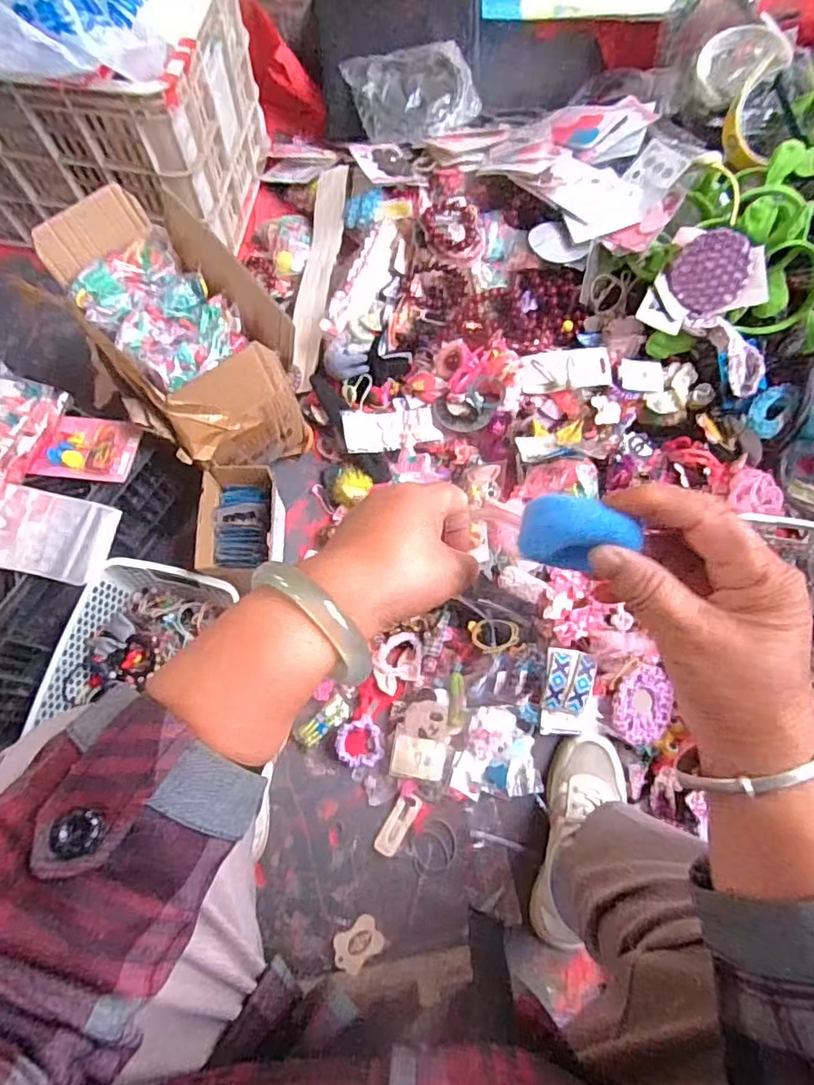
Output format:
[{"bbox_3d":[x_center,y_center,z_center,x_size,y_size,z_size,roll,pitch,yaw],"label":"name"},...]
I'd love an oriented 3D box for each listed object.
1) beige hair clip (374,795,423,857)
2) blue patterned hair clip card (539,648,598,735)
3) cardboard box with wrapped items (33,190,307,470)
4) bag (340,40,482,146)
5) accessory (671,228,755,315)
[{"bbox_3d":[-0.011,0.349,0.714,0.031,0.012,0.075,30,73,9],"label":"beige hair clip"},{"bbox_3d":[0.203,0.190,0.729,0.062,0.020,0.105,7,91,-3],"label":"blue patterned hair clip card"},{"bbox_3d":[-0.302,-0.257,0.752,0.212,0.201,0.334,-41,77,-14],"label":"cardboard box with wrapped items"},{"bbox_3d":[0.009,-0.755,0.966,0.187,0.067,0.177,-18,73,-8],"label":"bag"},{"bbox_3d":[0.405,-0.359,0.769,0.096,0.093,0.009,62,39,-21],"label":"accessory"}]

